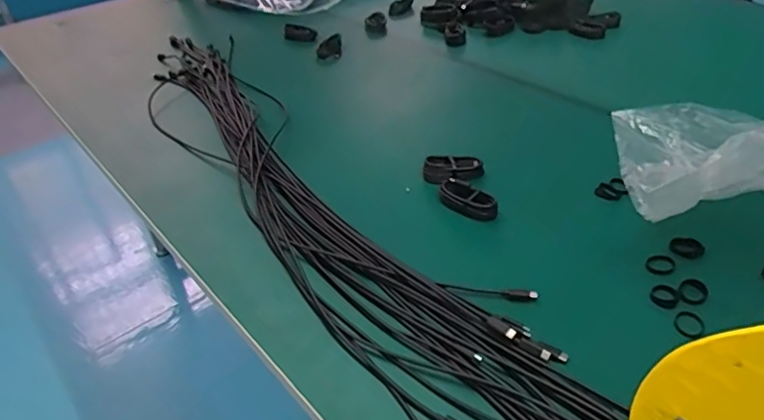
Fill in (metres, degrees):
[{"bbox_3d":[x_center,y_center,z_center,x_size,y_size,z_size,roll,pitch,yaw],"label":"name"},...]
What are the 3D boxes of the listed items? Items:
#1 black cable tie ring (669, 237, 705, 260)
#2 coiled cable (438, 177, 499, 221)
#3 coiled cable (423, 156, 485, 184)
[{"bbox_3d":[0.317,0.040,0.575,0.032,0.017,0.013,7,39,15],"label":"black cable tie ring"},{"bbox_3d":[0.099,-0.012,0.653,0.074,0.025,0.032,24,45,32],"label":"coiled cable"},{"bbox_3d":[0.091,-0.051,0.703,0.075,0.022,0.032,-1,37,5],"label":"coiled cable"}]

